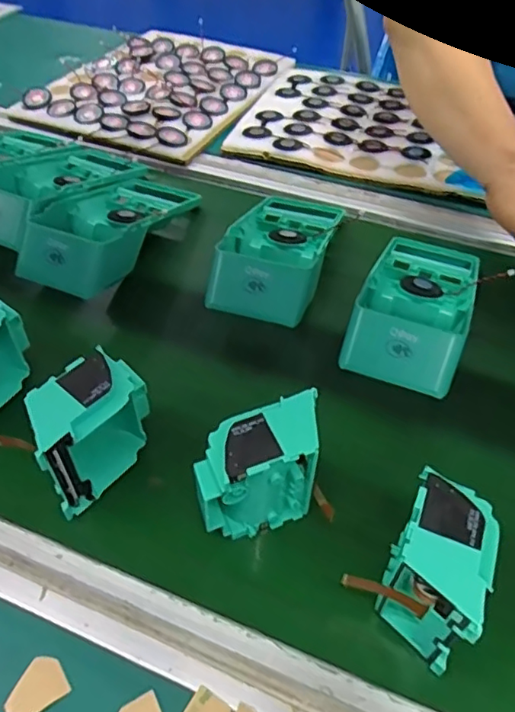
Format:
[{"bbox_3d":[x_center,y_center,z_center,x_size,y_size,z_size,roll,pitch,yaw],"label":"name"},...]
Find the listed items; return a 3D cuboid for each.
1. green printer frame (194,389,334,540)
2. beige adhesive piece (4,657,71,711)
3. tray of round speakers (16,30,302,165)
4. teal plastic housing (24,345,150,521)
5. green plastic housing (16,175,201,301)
[{"bbox_3d":[0.002,0.068,0.331,0.073,0.075,0.042,-10,50,-9],"label":"green printer frame"},{"bbox_3d":[-0.111,0.165,0.283,0.030,0.004,0.023,-27,54,-22],"label":"beige adhesive piece"},{"bbox_3d":[-0.117,-0.353,0.742,0.245,0.018,0.316,23,52,19],"label":"tray of round speakers"},{"bbox_3d":[-0.104,0.046,0.350,0.040,0.080,0.082,26,54,21],"label":"teal plastic housing"},{"bbox_3d":[-0.131,-0.125,0.524,0.085,0.057,0.196,20,52,16],"label":"green plastic housing"}]

